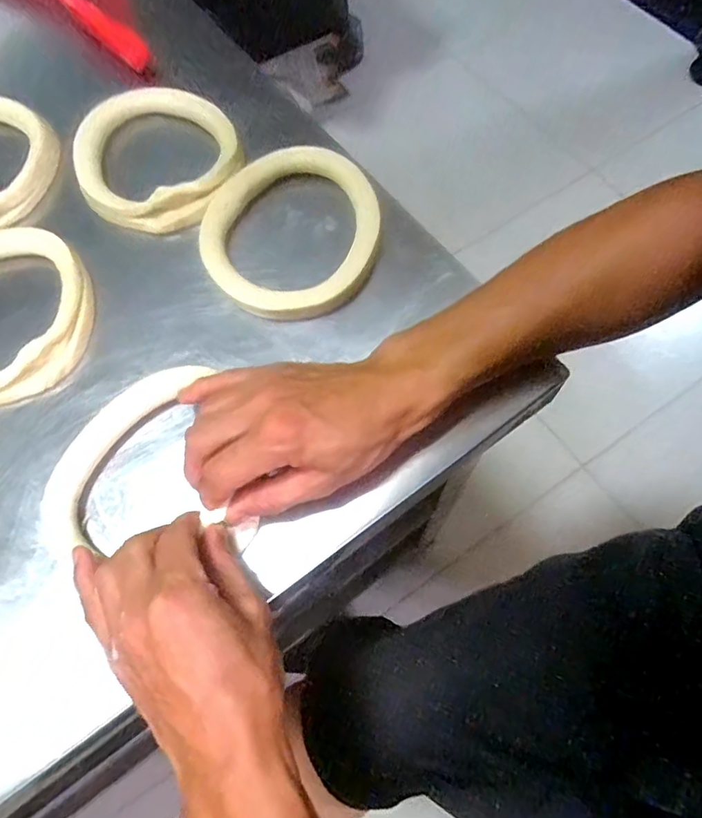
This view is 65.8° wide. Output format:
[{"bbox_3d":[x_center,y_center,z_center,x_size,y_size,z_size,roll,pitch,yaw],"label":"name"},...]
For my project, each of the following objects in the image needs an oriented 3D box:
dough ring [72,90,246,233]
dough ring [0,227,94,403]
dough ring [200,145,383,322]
[{"bbox_3d":[-0.161,-0.211,0.458,0.136,0.026,0.131,-1,67,2],"label":"dough ring"},{"bbox_3d":[-0.271,-0.073,0.411,0.145,0.019,0.142,-1,67,2],"label":"dough ring"},{"bbox_3d":[-0.046,-0.142,0.429,0.136,0.018,0.151,5,68,5],"label":"dough ring"}]

